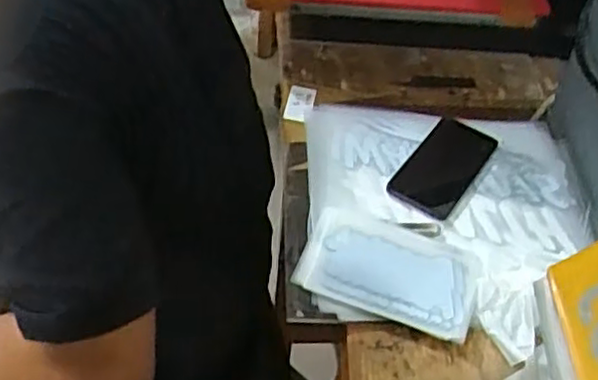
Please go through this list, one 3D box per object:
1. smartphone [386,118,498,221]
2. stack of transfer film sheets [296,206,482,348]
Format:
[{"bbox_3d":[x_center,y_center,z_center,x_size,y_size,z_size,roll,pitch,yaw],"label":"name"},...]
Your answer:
[{"bbox_3d":[0.166,-0.029,0.794,0.073,0.015,0.155,28,50,19],"label":"smartphone"},{"bbox_3d":[0.089,0.077,0.687,0.165,0.012,0.107,17,47,10],"label":"stack of transfer film sheets"}]

